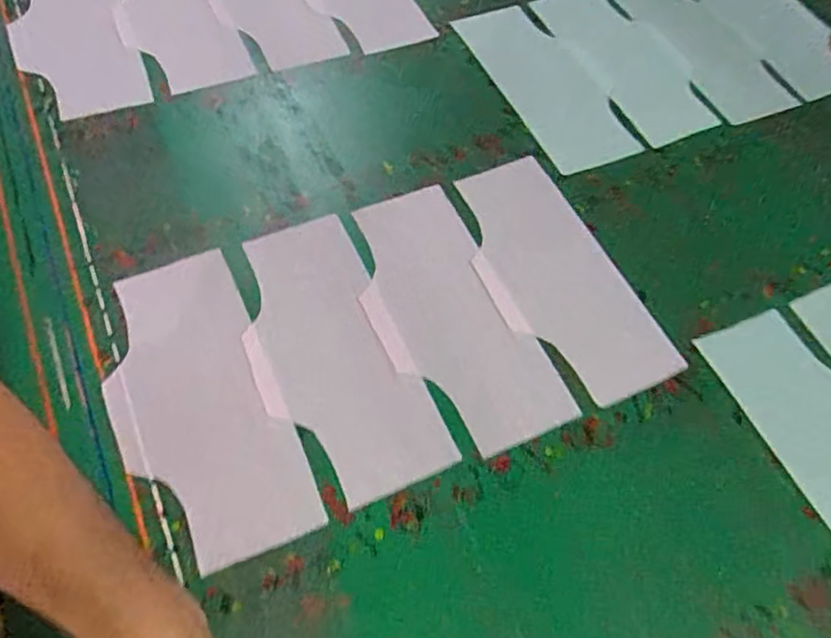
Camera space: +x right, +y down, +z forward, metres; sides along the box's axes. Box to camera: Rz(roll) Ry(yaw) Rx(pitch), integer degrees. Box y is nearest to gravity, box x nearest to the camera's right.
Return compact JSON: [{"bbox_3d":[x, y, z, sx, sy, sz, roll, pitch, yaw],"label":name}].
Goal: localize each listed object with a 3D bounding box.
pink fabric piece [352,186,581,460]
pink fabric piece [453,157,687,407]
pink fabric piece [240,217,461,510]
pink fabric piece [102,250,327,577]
[{"bbox_3d":[0.029,-0.006,0.620,0.136,0.008,0.290,-21,65,-18],"label":"pink fabric piece"},{"bbox_3d":[0.139,-0.047,0.648,0.131,0.006,0.289,-21,64,-15],"label":"pink fabric piece"},{"bbox_3d":[-0.082,0.029,0.584,0.133,0.010,0.283,-22,64,-16],"label":"pink fabric piece"},{"bbox_3d":[-0.193,0.071,0.553,0.132,0.009,0.283,-21,64,-15],"label":"pink fabric piece"}]

